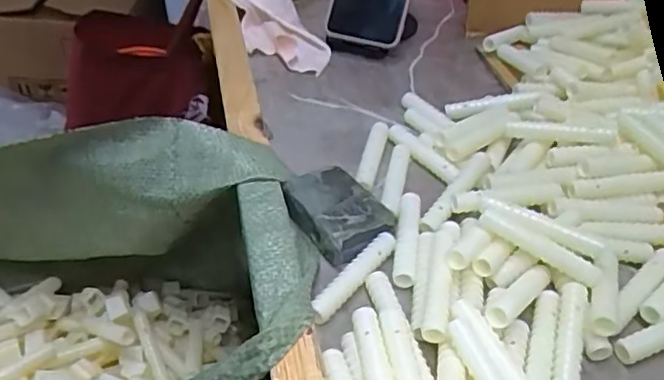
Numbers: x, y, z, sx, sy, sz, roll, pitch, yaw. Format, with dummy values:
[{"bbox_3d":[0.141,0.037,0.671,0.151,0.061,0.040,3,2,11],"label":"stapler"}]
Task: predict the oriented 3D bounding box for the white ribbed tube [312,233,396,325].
[{"bbox_3d":[0.015,0.052,0.381,0.013,0.009,0.081,28,47,25],"label":"white ribbed tube"}]

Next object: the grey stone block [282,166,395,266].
[{"bbox_3d":[0.003,0.015,0.423,0.051,0.022,0.072,-26,50,-30],"label":"grey stone block"}]

